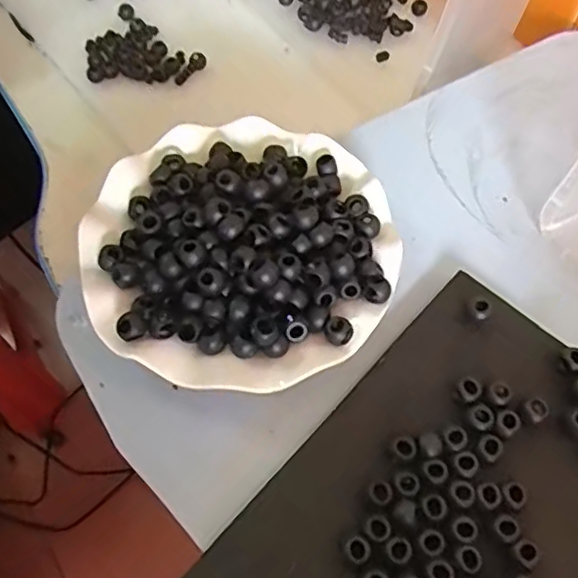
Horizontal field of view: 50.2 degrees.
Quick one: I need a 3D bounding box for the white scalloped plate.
[{"bbox_3d":[-0.027,-0.030,0.367,0.176,0.034,0.179,0,58,0],"label":"white scalloped plate"}]

